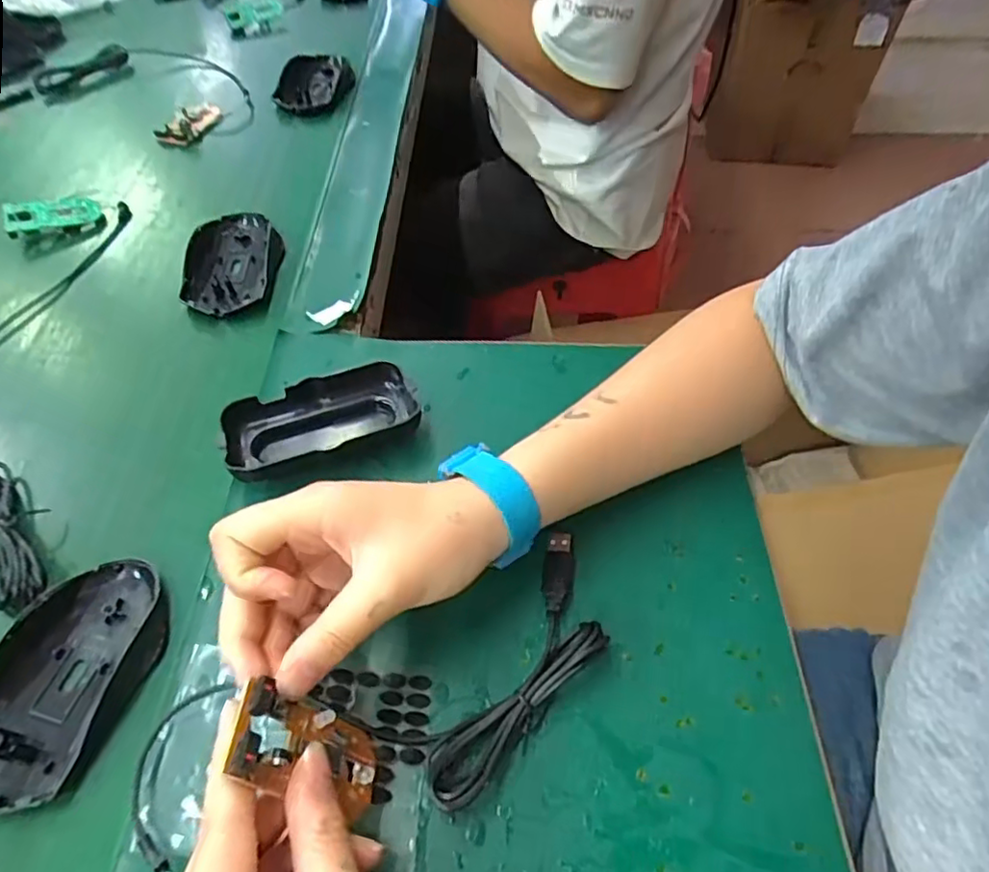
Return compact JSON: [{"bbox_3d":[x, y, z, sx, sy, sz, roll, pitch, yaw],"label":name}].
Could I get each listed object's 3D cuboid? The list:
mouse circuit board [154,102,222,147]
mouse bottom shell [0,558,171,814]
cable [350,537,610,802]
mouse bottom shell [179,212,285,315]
[{"bbox_3d":[-0.295,-0.306,0.610,0.034,0.016,0.071,18,55,14],"label":"mouse circuit board"},{"bbox_3d":[-0.205,0.112,0.299,0.063,0.015,0.112,10,55,8],"label":"mouse bottom shell"},{"bbox_3d":[0.007,0.106,0.294,0.134,0.019,0.058,-39,62,-23],"label":"cable"},{"bbox_3d":[-0.198,-0.136,0.479,0.063,0.019,0.107,-5,54,-2],"label":"mouse bottom shell"}]

